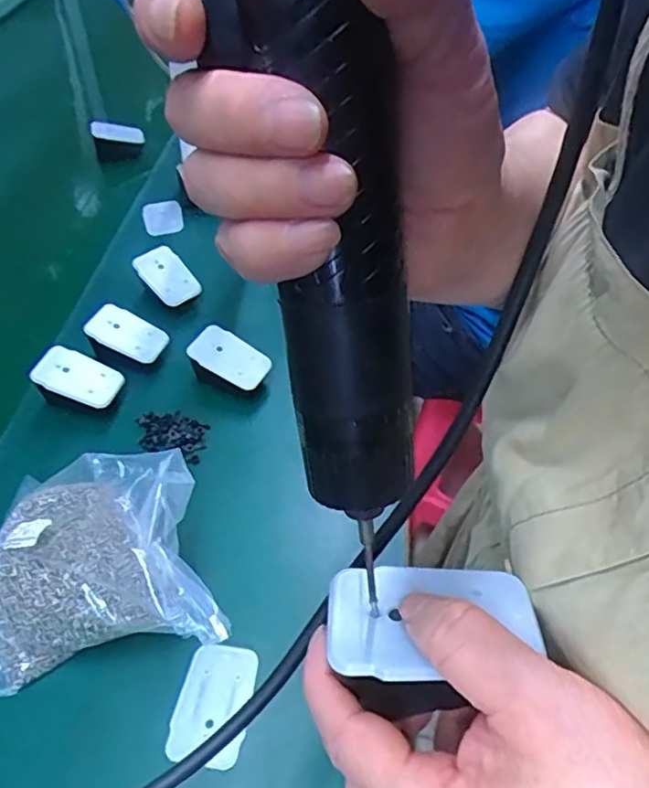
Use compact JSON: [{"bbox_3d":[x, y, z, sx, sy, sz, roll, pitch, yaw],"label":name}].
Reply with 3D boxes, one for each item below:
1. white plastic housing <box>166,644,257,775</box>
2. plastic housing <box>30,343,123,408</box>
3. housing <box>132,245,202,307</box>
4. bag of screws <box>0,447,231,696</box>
[{"bbox_3d":[-0.070,0.193,0.394,0.046,0.008,0.069,6,49,5],"label":"white plastic housing"},{"bbox_3d":[-0.218,-0.016,0.556,0.069,0.008,0.045,30,56,-9],"label":"plastic housing"},{"bbox_3d":[-0.162,-0.124,0.656,0.044,0.013,0.070,-40,79,-16],"label":"housing"},{"bbox_3d":[-0.160,0.109,0.414,0.166,0.101,0.124,-4,49,-5],"label":"bag of screws"}]

